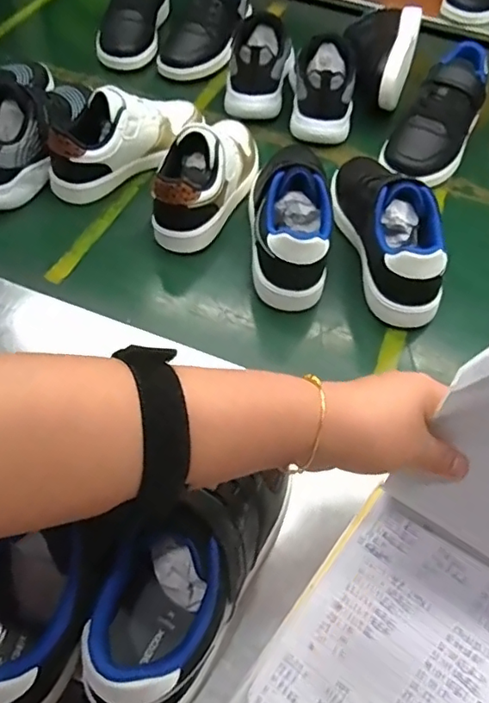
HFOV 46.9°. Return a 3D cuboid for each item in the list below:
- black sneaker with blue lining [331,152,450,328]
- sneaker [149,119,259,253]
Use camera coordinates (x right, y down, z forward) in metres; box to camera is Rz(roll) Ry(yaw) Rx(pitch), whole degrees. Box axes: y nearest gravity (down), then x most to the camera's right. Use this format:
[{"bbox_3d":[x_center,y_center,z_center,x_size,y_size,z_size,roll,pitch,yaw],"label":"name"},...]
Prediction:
[{"bbox_3d":[0.146,-0.144,0.594,0.086,0.089,0.223,-3,57,-7],"label":"black sneaker with blue lining"},{"bbox_3d":[-0.034,-0.206,0.631,0.073,0.085,0.195,24,58,11],"label":"sneaker"}]

